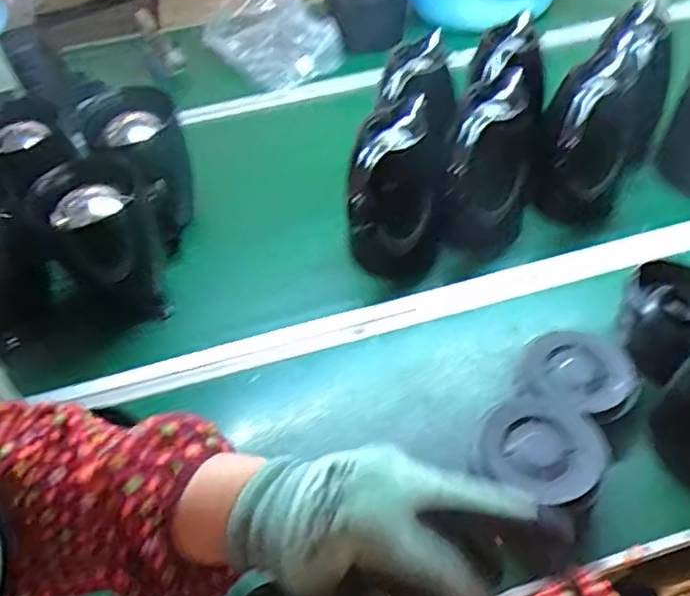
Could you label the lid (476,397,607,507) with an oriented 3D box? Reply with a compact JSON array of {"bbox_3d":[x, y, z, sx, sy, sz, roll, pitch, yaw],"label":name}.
[{"bbox_3d":[0.189,0.139,0.596,0.104,0.018,0.111,-2,49,2],"label":"lid"}]

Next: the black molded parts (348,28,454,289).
[{"bbox_3d":[0.081,-0.175,0.839,0.115,0.191,0.271,10,51,12],"label":"black molded parts"}]

